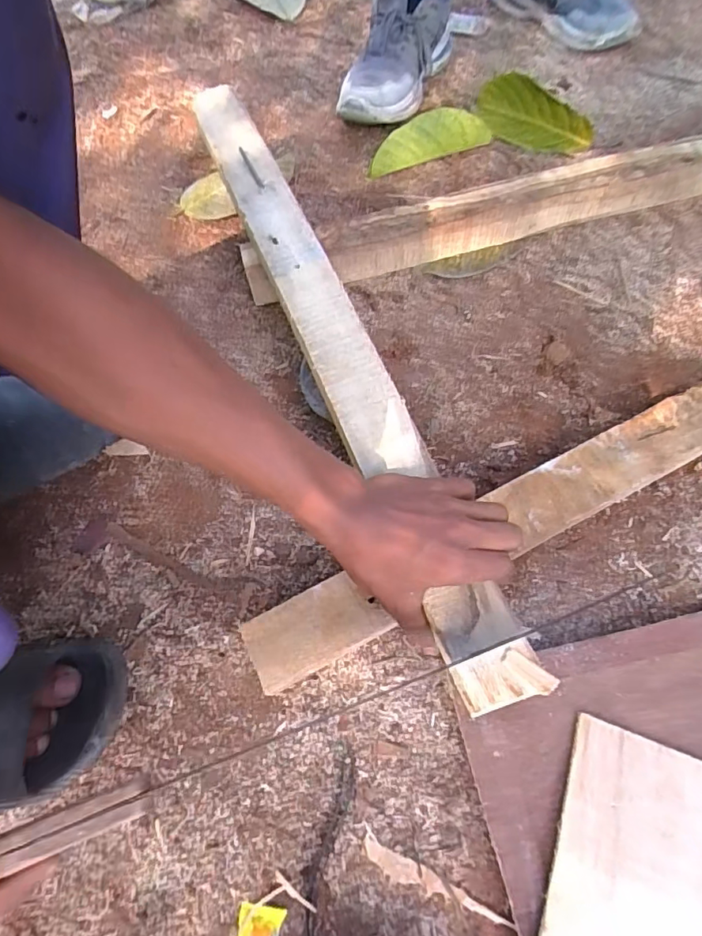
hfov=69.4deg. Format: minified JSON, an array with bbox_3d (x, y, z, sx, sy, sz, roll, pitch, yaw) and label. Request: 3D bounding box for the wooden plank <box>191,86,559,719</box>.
[{"bbox_3d":[-0.021,-0.131,0.462,0.058,0.013,0.684,-21,69,-7],"label":"wooden plank"}]

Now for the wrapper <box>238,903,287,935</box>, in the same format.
[{"bbox_3d":[-0.062,0.315,0.338,0.030,0.005,0.035,5,64,6],"label":"wrapper"}]

